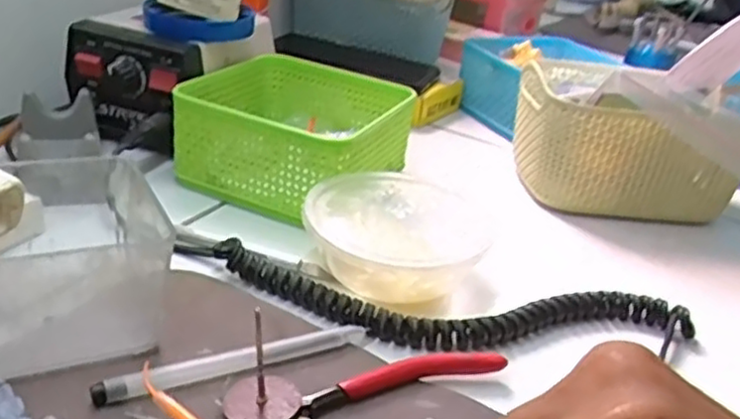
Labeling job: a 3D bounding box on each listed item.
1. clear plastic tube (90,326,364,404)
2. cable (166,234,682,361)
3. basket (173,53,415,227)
[{"bbox_3d":[-0.057,0.067,0.324,0.127,0.007,0.013,-8,31,-28],"label":"clear plastic tube"},{"bbox_3d":[0.037,0.050,0.379,0.277,0.014,0.059,8,27,0],"label":"cable"},{"bbox_3d":[-0.045,-0.057,0.504,0.130,0.057,0.141,18,29,18],"label":"basket"}]

